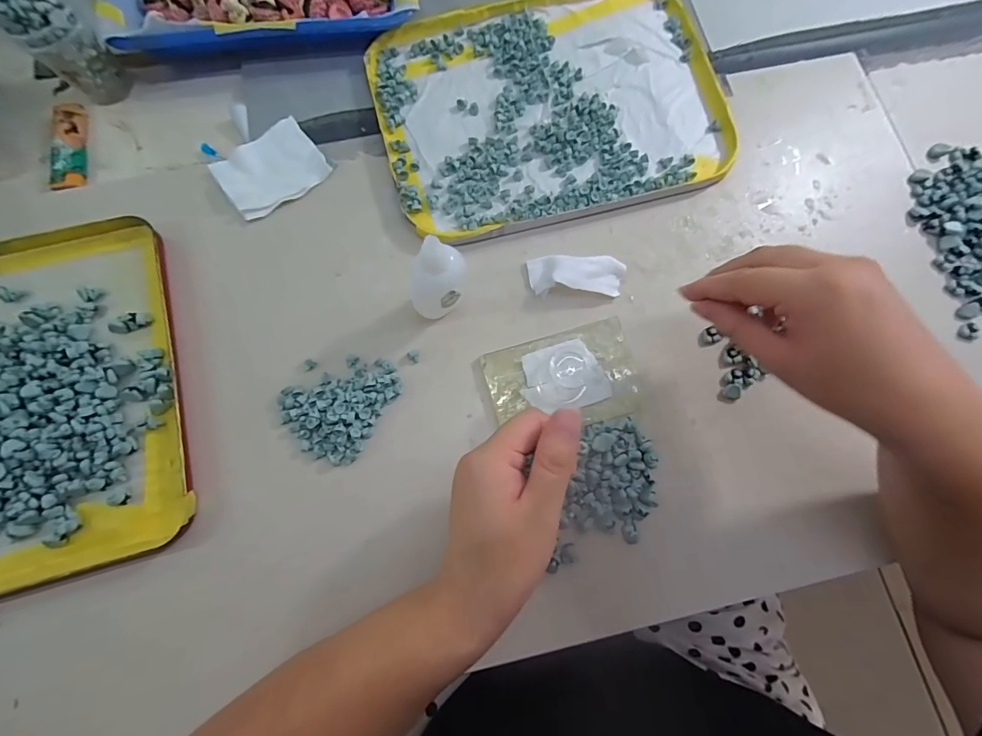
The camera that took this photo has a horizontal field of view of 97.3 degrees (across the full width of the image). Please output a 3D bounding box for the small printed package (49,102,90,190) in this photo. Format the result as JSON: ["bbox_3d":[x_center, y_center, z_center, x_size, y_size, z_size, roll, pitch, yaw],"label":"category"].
[{"bbox_3d":[-0.339,-0.179,0.347,0.023,0.006,0.077,-2,77,-32],"label":"small printed package"}]

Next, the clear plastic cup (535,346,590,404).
[{"bbox_3d":[0.049,0.006,0.288,0.034,0.039,0.031,0,78,-1],"label":"clear plastic cup"}]

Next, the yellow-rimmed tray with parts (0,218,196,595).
[{"bbox_3d":[-0.335,0.026,0.286,0.241,0.025,0.235,-15,79,-4],"label":"yellow-rimmed tray with parts"}]

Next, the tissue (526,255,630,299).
[{"bbox_3d":[0.064,-0.070,0.320,0.070,0.017,0.029,-1,78,-1],"label":"tissue"}]

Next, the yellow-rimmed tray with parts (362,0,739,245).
[{"bbox_3d":[0.049,-0.218,0.357,0.273,0.011,0.208,-16,79,-4],"label":"yellow-rimmed tray with parts"}]

